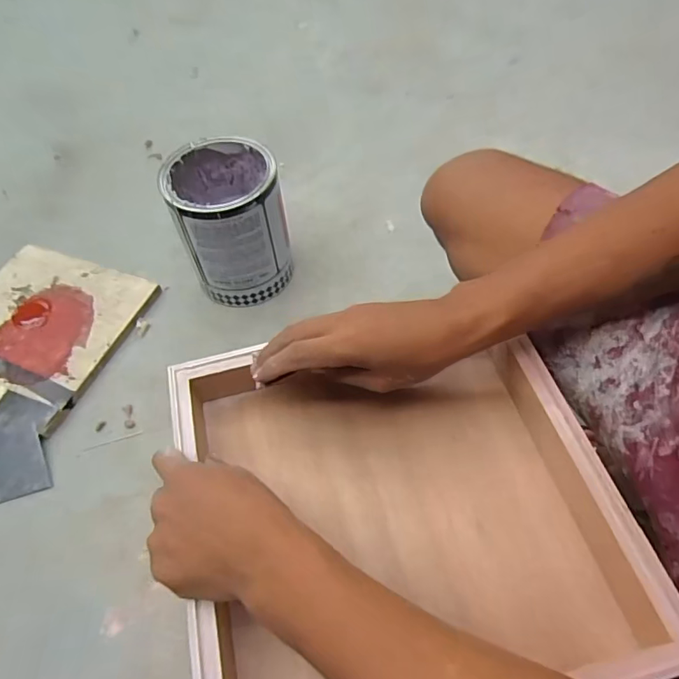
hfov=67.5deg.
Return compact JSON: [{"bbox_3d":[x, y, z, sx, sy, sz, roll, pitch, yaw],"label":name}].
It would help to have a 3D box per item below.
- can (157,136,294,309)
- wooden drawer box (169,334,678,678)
[{"bbox_3d":[-0.162,-0.180,0.786,0.152,0.203,0.161,-2,55,3],"label":"can"},{"bbox_3d":[0.045,0.125,0.402,0.314,0.069,0.304,-14,56,-5],"label":"wooden drawer box"}]

